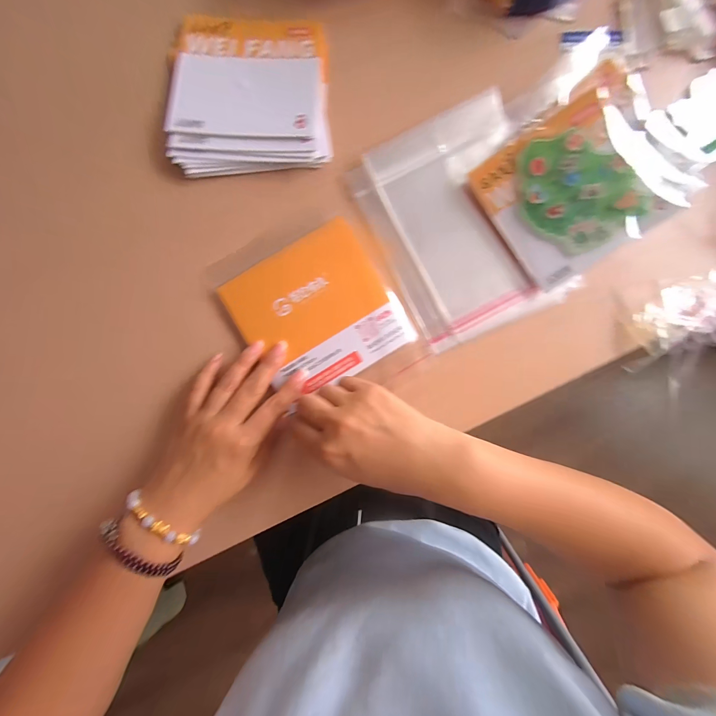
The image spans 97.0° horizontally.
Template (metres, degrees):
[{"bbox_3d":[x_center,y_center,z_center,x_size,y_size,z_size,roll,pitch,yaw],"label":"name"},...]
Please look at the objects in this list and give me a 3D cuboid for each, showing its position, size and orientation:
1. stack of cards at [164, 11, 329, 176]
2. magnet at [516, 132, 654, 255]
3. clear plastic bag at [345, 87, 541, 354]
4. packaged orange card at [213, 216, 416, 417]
[{"bbox_3d":[-0.103,-0.259,0.301,0.147,0.016,0.160,-1,86,0],"label":"stack of cards"},{"bbox_3d":[0.194,-0.151,0.287,0.088,0.005,0.110,-44,89,8],"label":"magnet"},{"bbox_3d":[0.095,-0.129,0.302,0.165,0.009,0.197,-26,88,-3],"label":"clear plastic bag"},{"bbox_3d":[-0.037,-0.042,0.293,0.134,0.013,0.134,-32,88,-3],"label":"packaged orange card"}]

